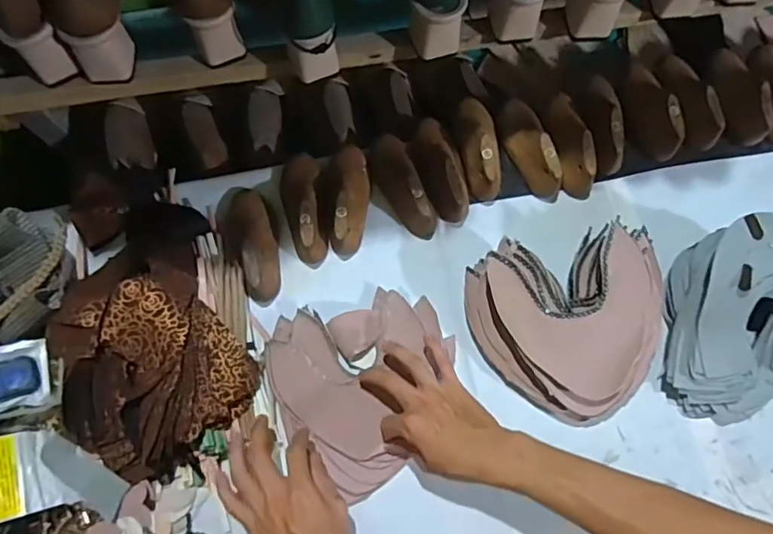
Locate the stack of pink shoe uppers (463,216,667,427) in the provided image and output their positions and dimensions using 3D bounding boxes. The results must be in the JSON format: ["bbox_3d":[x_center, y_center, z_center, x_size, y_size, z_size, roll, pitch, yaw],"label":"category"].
[{"bbox_3d":[0.194,0.064,0.579,0.202,0.082,0.196,-2,73,-2],"label":"stack of pink shoe uppers"}]

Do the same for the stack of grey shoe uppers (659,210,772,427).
[{"bbox_3d":[0.387,0.057,0.561,0.193,0.124,0.192,-29,76,-10],"label":"stack of grey shoe uppers"}]

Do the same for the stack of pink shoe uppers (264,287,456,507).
[{"bbox_3d":[-0.020,0.131,0.586,0.190,0.029,0.197,-16,74,-7],"label":"stack of pink shoe uppers"}]

